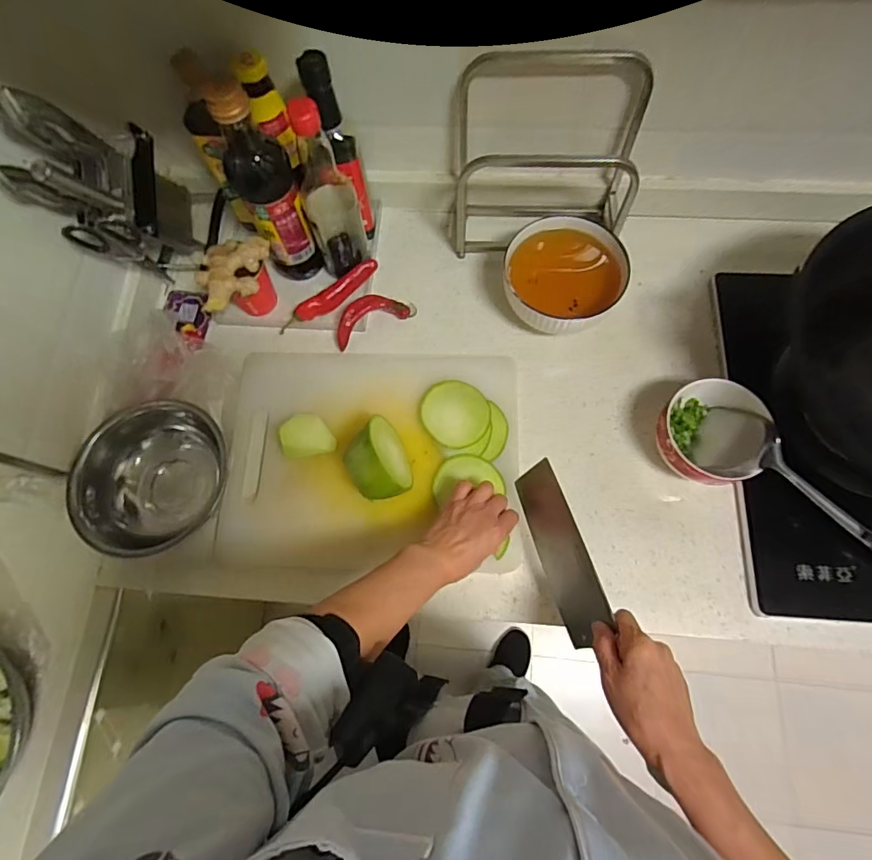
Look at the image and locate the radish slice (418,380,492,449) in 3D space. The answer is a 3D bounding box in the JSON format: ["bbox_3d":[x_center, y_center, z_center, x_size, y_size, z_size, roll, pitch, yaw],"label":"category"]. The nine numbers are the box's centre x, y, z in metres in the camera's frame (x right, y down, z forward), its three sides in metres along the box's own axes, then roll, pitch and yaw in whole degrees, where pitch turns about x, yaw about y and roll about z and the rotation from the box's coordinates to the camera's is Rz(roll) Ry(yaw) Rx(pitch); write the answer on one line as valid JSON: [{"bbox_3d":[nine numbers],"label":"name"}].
[{"bbox_3d":[0.024,-0.021,0.612,0.084,0.005,0.089,1,68,-2],"label":"radish slice"}]

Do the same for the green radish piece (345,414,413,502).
[{"bbox_3d":[-0.068,0.036,0.564,0.066,0.067,0.091,-19,73,-3],"label":"green radish piece"}]

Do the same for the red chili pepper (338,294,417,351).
[{"bbox_3d":[-0.088,-0.159,0.673,0.118,0.039,0.041,-28,73,-6],"label":"red chili pepper"}]

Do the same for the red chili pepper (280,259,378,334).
[{"bbox_3d":[-0.149,-0.184,0.684,0.156,0.035,0.034,-29,74,-7],"label":"red chili pepper"}]

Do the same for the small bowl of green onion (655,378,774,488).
[{"bbox_3d":[0.317,0.005,0.581,0.115,0.071,0.130,26,75,10],"label":"small bowl of green onion"}]

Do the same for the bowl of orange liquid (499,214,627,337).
[{"bbox_3d":[0.167,-0.195,0.647,0.156,0.092,0.153,3,73,4],"label":"bowl of orange liquid"}]

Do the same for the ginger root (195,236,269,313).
[{"bbox_3d":[-0.252,-0.197,0.610,0.083,0.030,0.082,-8,72,0],"label":"ginger root"}]

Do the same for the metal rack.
[{"bbox_3d":[0.136,-0.336,0.631,0.225,0.209,0.126,-1,72,2],"label":"metal rack"}]

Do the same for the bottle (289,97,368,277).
[{"bbox_3d":[-0.134,-0.291,0.607,0.070,0.242,0.074,-11,72,-1],"label":"bottle"}]

